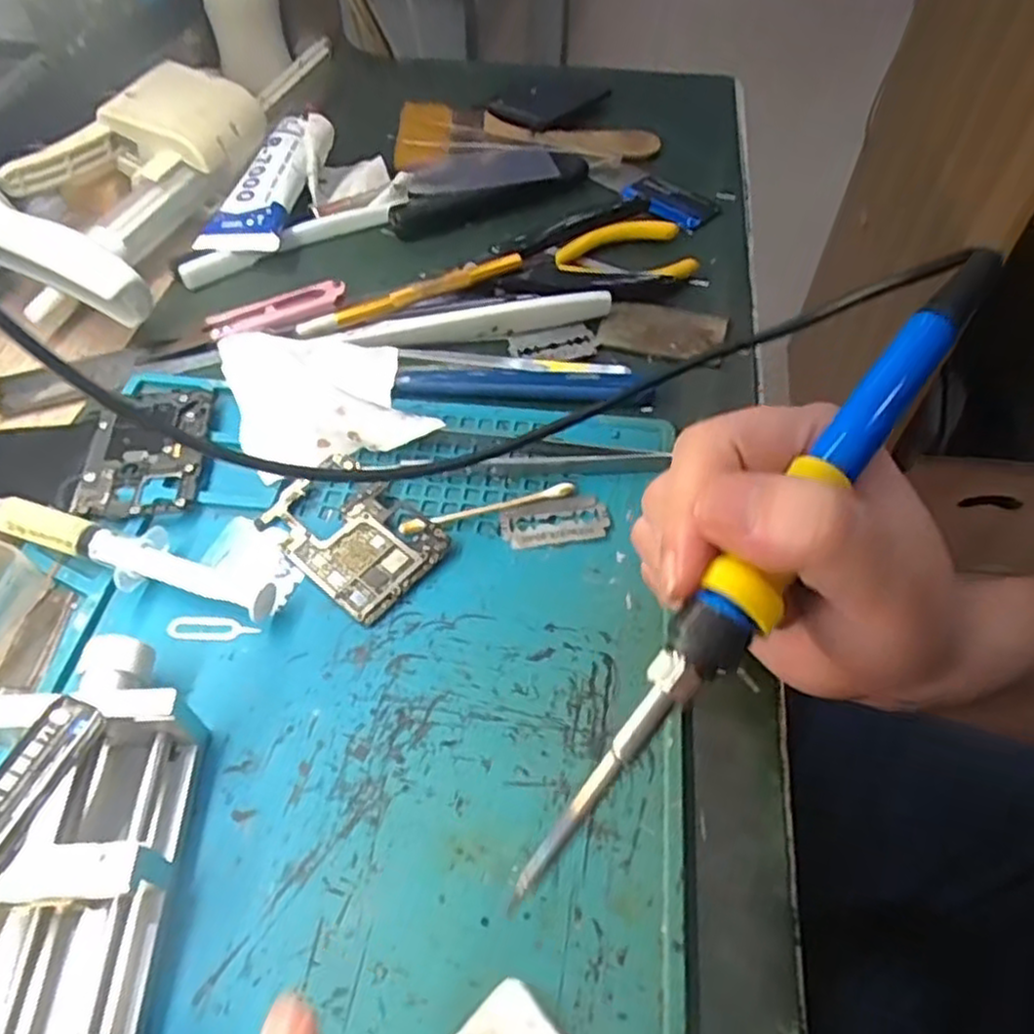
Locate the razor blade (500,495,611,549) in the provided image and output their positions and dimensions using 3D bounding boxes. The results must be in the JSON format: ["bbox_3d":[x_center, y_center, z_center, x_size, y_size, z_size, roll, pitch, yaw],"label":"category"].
[{"bbox_3d":[0.015,0.002,0.289,0.042,0.004,0.020,-9,54,-7],"label":"razor blade"}]

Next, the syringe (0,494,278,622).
[{"bbox_3d":[-0.151,0.011,0.274,0.138,0.015,0.022,17,55,12],"label":"syringe"}]

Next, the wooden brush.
[{"bbox_3d":[0.005,-0.246,0.470,0.163,0.011,0.063,-2,53,-2],"label":"wooden brush"}]

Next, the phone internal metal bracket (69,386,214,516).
[{"bbox_3d":[-0.153,-0.029,0.308,0.048,0.005,0.070,-3,53,-3],"label":"phone internal metal bracket"}]

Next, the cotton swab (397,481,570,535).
[{"bbox_3d":[-0.011,-0.004,0.291,0.069,0.004,0.007,-14,55,-10],"label":"cotton swab"}]

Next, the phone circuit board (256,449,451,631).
[{"bbox_3d":[-0.063,0.006,0.284,0.067,0.007,0.046,36,61,23],"label":"phone circuit board"}]

